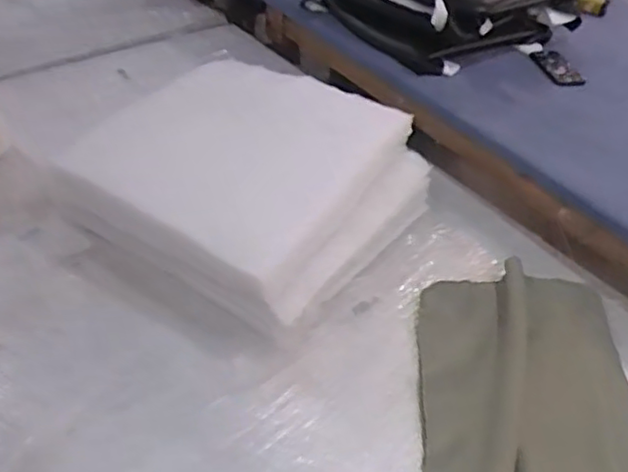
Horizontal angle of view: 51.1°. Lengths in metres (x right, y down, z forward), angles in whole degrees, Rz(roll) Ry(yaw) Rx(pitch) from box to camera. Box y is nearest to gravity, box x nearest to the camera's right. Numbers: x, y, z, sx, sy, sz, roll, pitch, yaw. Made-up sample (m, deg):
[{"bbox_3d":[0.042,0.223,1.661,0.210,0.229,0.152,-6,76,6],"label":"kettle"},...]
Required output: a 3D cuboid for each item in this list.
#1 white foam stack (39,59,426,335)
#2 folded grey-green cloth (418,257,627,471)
[{"bbox_3d":[-0.111,-0.133,1.288,0.566,0.154,0.551,27,46,21],"label":"white foam stack"},{"bbox_3d":[0.344,0.241,1.053,0.338,0.047,0.481,5,41,1],"label":"folded grey-green cloth"}]

